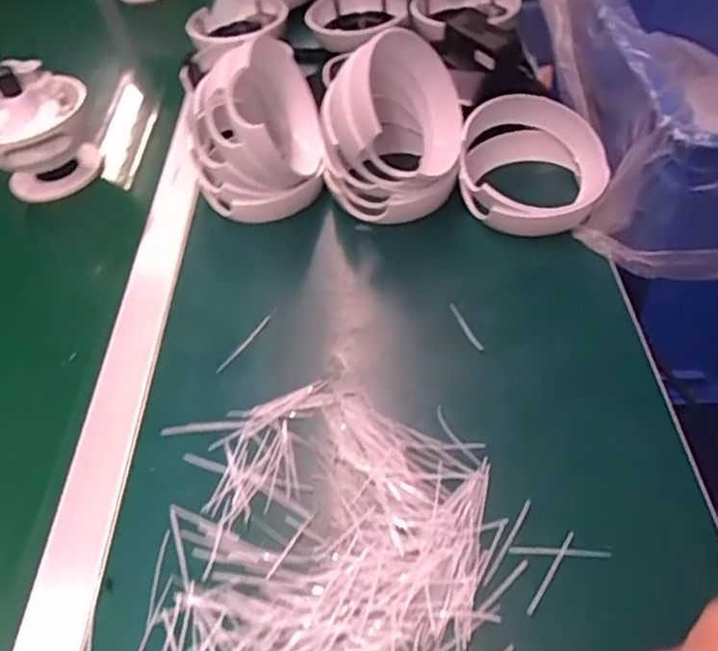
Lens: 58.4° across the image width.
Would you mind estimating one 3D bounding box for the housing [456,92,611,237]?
[{"bbox_3d":[0.142,-0.132,0.527,0.117,0.072,0.115,12,52,17],"label":"housing"}]

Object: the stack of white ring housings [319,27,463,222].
[{"bbox_3d":[0.029,-0.166,0.533,0.108,0.134,0.123,2,50,9],"label":"stack of white ring housings"}]

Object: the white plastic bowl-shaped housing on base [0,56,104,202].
[{"bbox_3d":[-0.326,-0.185,0.633,0.124,0.118,0.101,-4,49,4],"label":"white plastic bowl-shaped housing on base"}]

